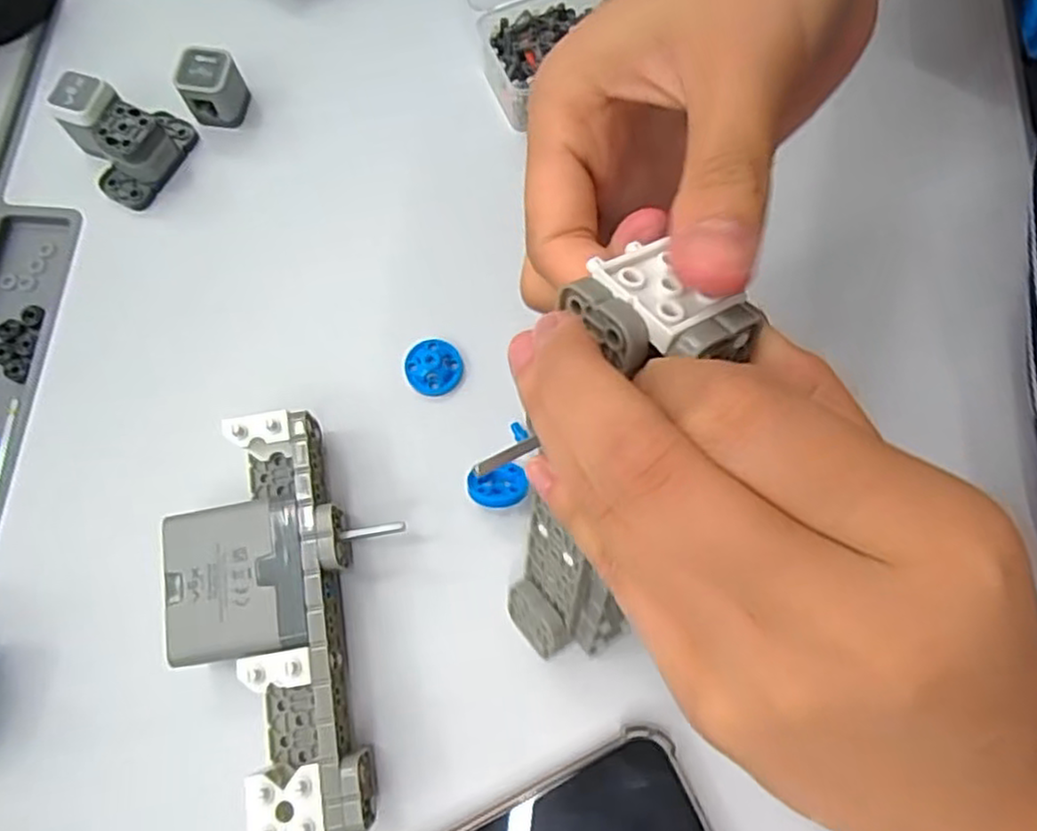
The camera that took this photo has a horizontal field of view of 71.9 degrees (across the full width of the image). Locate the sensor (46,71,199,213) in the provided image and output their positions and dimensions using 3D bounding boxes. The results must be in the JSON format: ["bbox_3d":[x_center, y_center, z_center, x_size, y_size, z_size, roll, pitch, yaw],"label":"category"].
[{"bbox_3d":[-0.185,-0.132,0.332,0.048,0.033,0.049,34,76,10],"label":"sensor"}]

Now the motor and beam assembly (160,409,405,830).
[{"bbox_3d":[-0.090,0.077,0.269,0.070,0.032,0.151,-11,73,-3],"label":"motor and beam assembly"}]

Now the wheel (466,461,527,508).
[{"bbox_3d":[-0.009,0.028,0.288,0.023,0.004,0.020,-8,41,-9],"label":"wheel"}]

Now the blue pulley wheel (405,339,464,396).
[{"bbox_3d":[-0.037,-0.021,0.311,0.024,0.010,0.024,0,73,1],"label":"blue pulley wheel"}]

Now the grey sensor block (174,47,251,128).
[{"bbox_3d":[-0.145,-0.156,0.343,0.025,0.028,0.024,8,73,3],"label":"grey sensor block"}]

